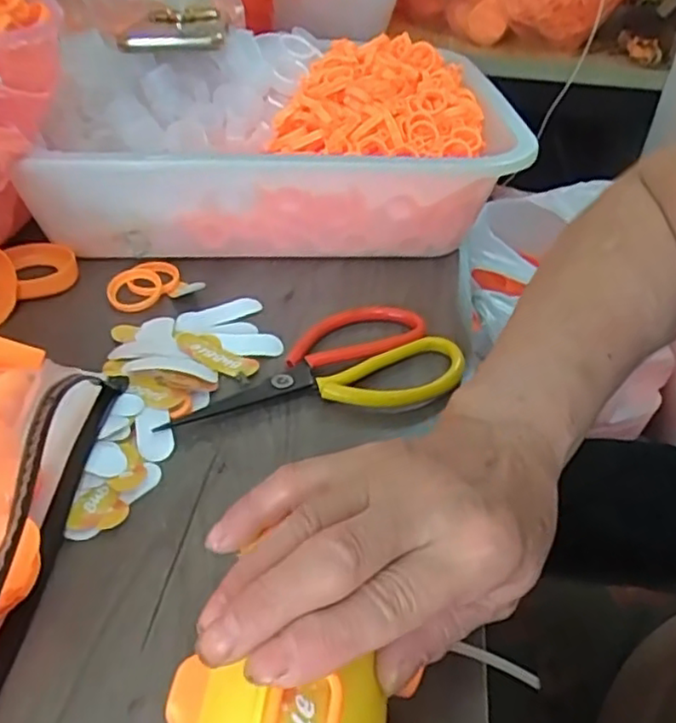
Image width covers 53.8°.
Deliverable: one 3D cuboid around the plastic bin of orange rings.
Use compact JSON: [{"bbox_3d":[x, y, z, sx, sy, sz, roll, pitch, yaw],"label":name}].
[{"bbox_3d":[-0.043,-0.166,0.517,0.330,0.108,0.229,1,39,-3],"label":"plastic bin of orange rings"}]

